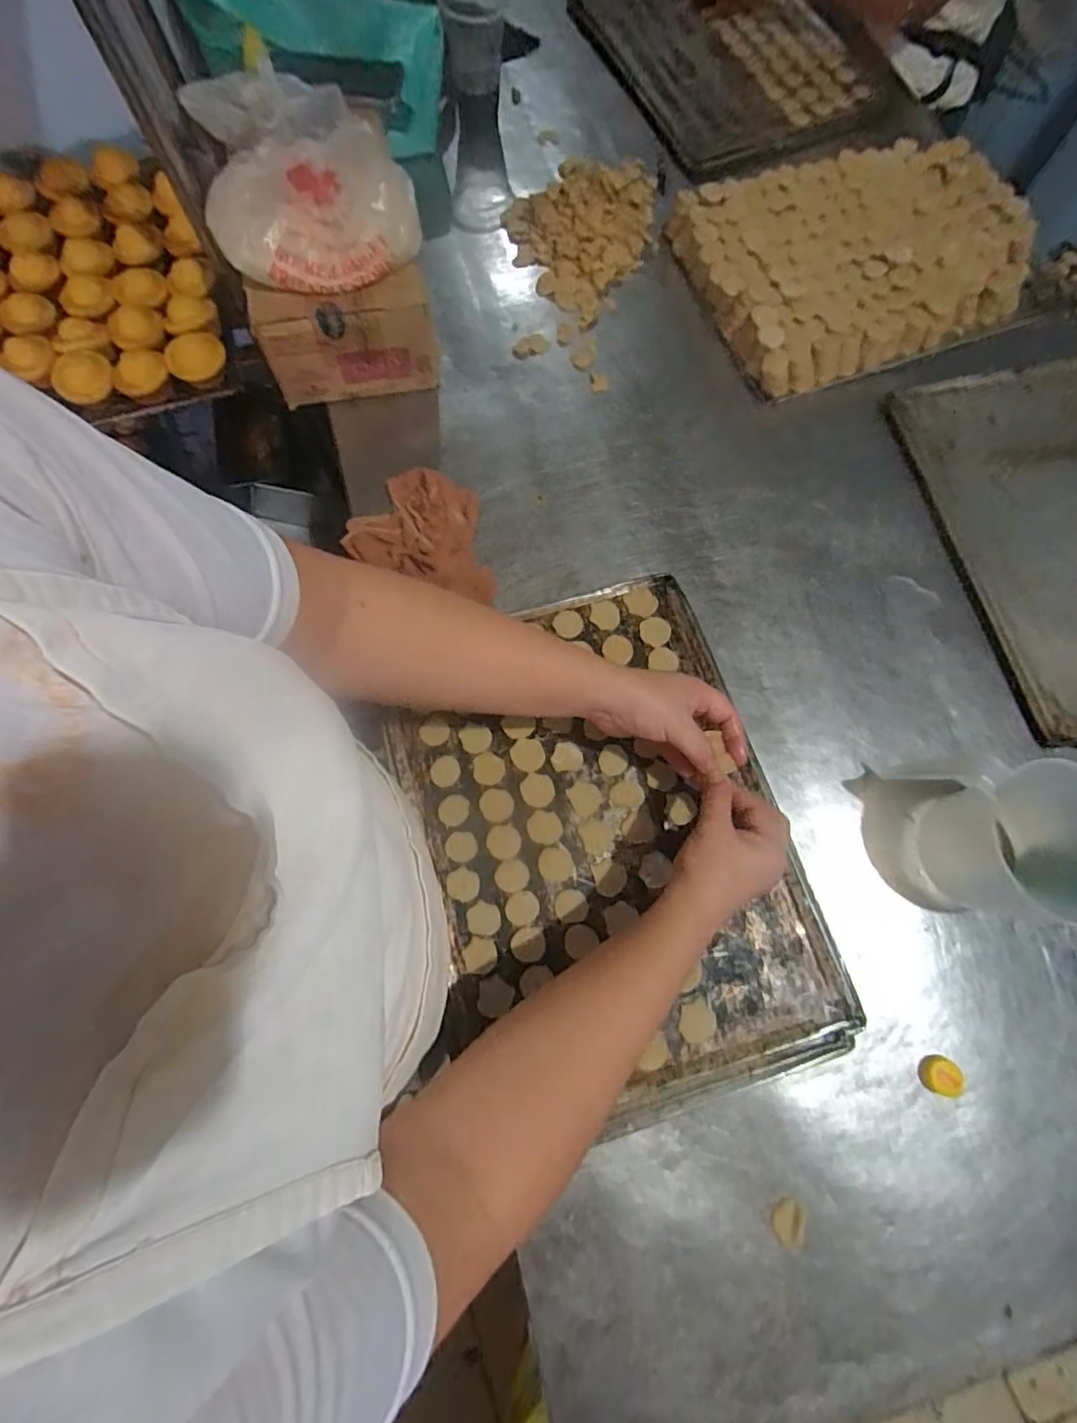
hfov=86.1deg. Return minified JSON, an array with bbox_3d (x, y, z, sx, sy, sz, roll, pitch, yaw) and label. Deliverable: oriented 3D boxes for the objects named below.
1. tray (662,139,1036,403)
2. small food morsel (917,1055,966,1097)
[{"bbox_3d":[0.423,-0.596,0.766,0.438,0.072,0.318,-15,72,-7],"label":"tray"},{"bbox_3d":[0.349,0.315,0.497,0.036,0.014,0.029,14,74,4],"label":"small food morsel"}]

